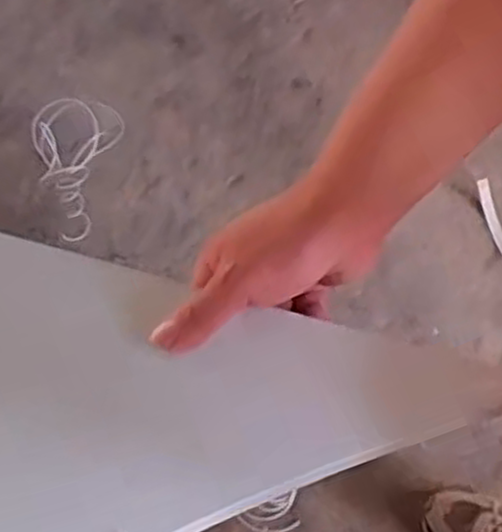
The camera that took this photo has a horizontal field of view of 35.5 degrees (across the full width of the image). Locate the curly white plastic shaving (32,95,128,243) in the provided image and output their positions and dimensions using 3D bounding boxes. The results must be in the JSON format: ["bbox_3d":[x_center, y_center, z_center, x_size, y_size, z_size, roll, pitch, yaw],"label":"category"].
[{"bbox_3d":[-0.349,-0.224,1.627,0.189,0.047,0.342,-15,58,-5],"label":"curly white plastic shaving"}]

